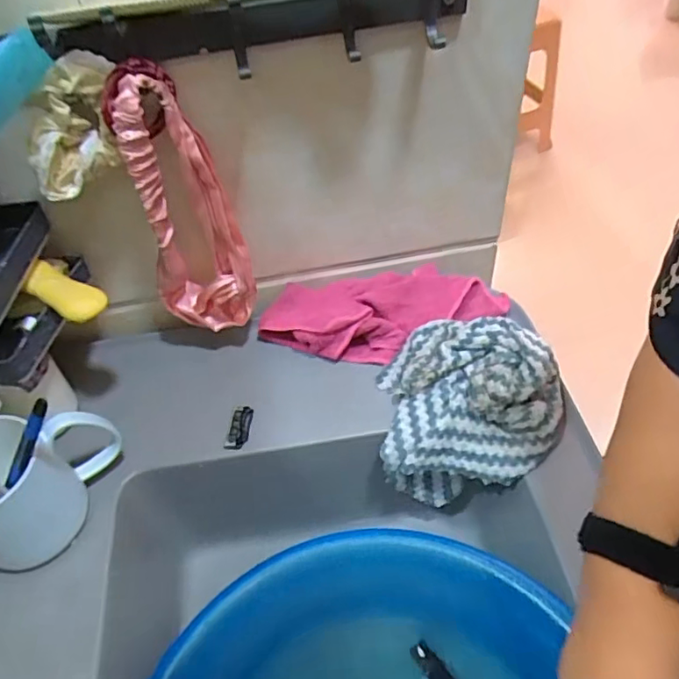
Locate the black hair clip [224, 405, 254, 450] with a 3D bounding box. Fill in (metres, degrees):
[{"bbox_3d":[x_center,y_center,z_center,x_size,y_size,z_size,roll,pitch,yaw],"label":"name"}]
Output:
[{"bbox_3d":[-0.087,0.078,0.492,0.020,0.014,0.040,4,50,9],"label":"black hair clip"}]

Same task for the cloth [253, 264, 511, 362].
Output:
[{"bbox_3d":[0.044,-0.026,0.547,0.232,0.046,0.084,-4,49,1],"label":"cloth"}]

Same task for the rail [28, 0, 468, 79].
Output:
[{"bbox_3d":[-0.047,-0.208,0.377,0.282,0.050,0.047,-8,49,-2],"label":"rail"}]

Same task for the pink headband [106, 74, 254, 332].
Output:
[{"bbox_3d":[-0.122,-0.098,0.463,0.076,0.223,0.035,-5,49,1],"label":"pink headband"}]

